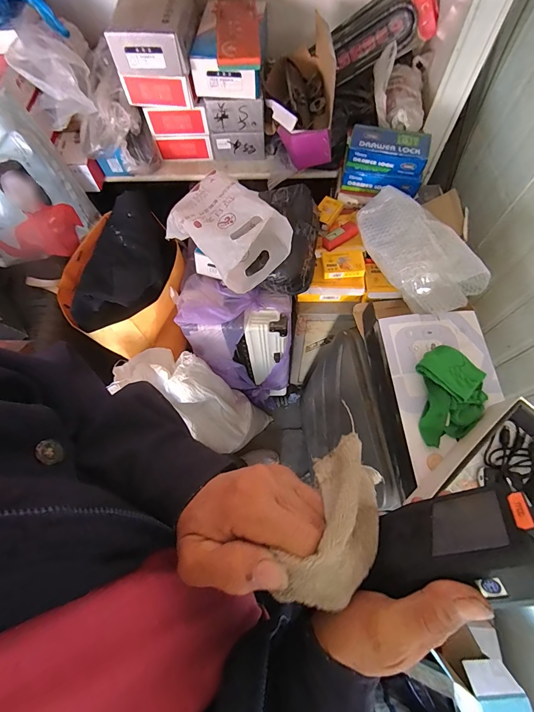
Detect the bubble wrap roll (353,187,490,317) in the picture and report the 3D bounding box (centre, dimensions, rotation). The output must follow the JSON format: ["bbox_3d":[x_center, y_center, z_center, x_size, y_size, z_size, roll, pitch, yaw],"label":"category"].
[{"bbox_3d":[0.296,-0.221,0.695,0.128,0.087,0.301,-35,71,-12],"label":"bubble wrap roll"}]

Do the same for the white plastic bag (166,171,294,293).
[{"bbox_3d":[-0.089,-0.266,0.697,0.177,0.123,0.246,-40,72,-14],"label":"white plastic bag"}]

